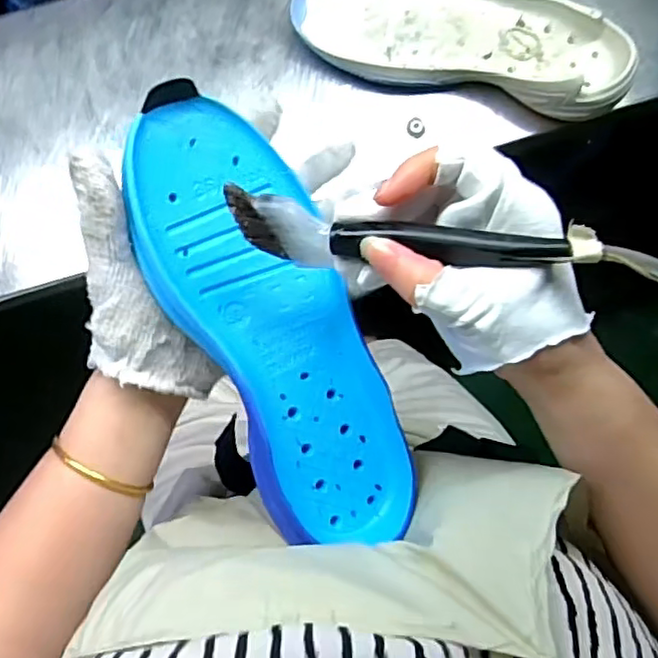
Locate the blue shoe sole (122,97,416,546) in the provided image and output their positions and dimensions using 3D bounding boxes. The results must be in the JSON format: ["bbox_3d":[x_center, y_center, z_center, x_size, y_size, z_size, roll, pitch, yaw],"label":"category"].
[{"bbox_3d":[-0.028,0.001,0.332,0.084,0.030,0.236,-27,96,-5],"label":"blue shoe sole"}]

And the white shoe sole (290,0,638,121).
[{"bbox_3d":[0.111,-0.250,0.547,0.282,0.040,0.098,12,81,1],"label":"white shoe sole"}]

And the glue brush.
[{"bbox_3d":[0.032,-0.040,0.280,0.158,0.025,0.024,7,81,15],"label":"glue brush"}]

